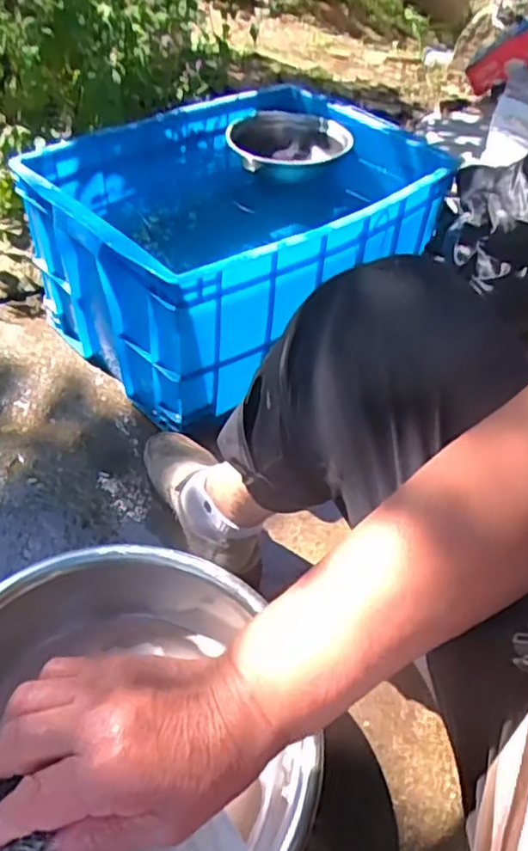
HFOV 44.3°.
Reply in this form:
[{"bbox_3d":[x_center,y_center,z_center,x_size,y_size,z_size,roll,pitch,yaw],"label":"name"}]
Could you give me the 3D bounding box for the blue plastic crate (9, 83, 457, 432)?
[{"bbox_3d":[-0.041,-0.323,1.137,0.601,0.308,0.464,-31,55,-30],"label":"blue plastic crate"}]

